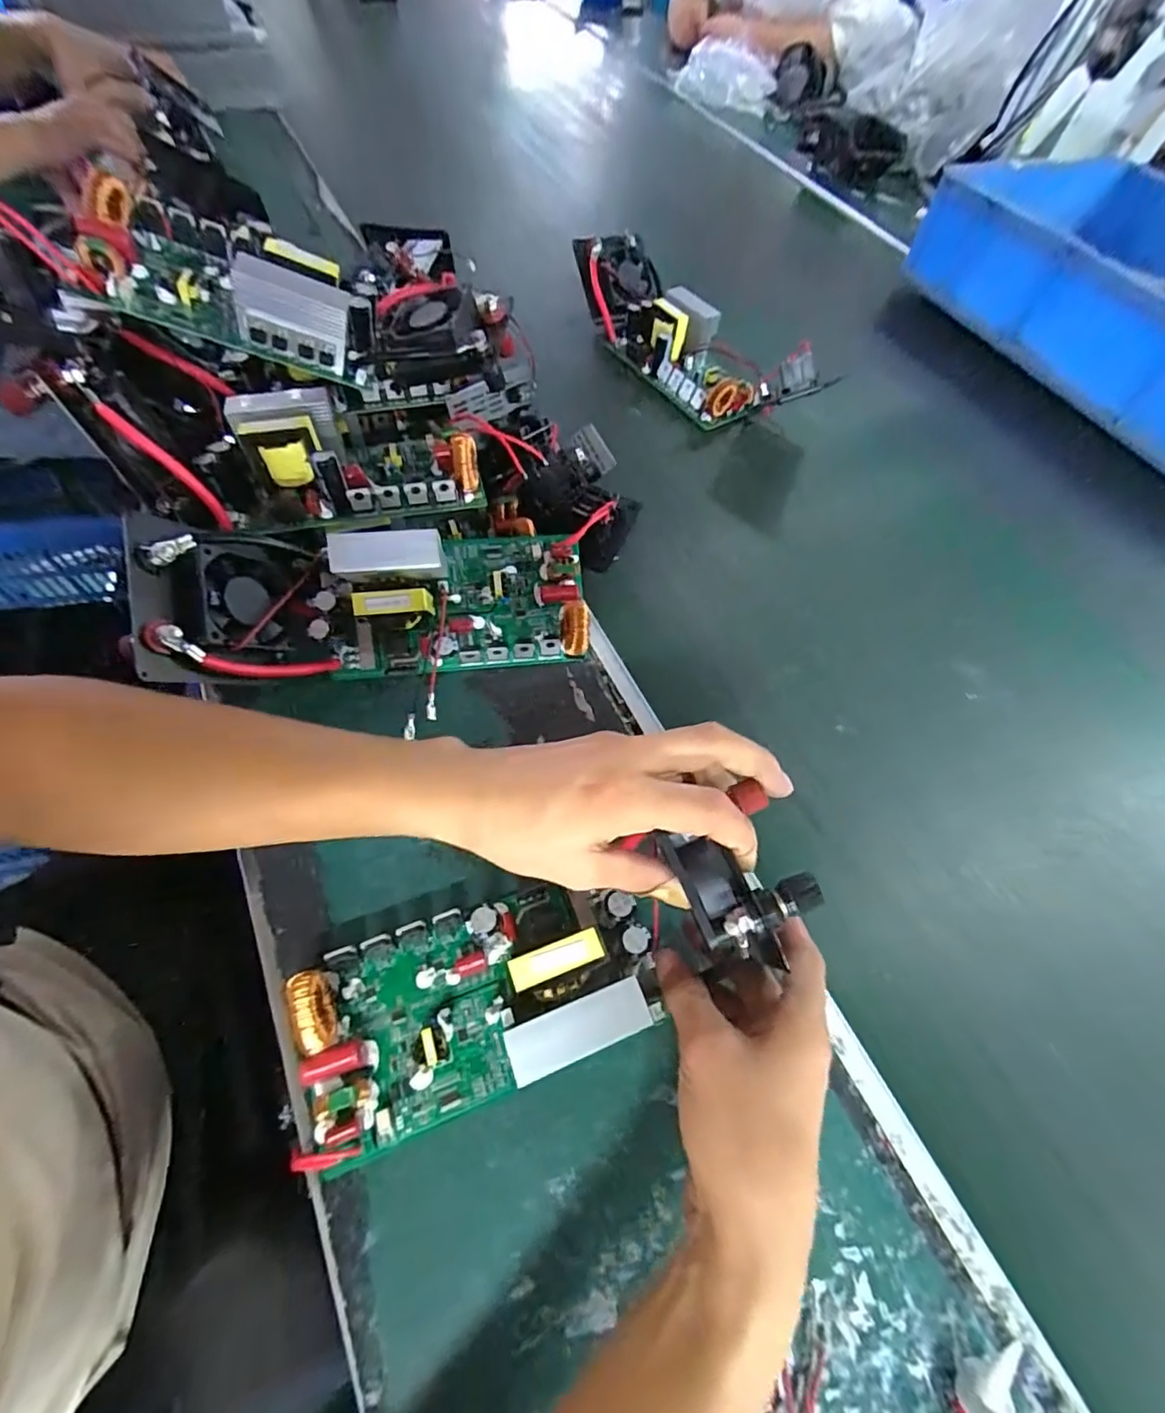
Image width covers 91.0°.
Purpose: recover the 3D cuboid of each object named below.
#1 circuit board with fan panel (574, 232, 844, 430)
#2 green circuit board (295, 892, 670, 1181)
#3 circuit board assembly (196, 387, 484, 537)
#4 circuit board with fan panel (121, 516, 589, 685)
[{"bbox_3d":[0.113,-0.412,0.634,0.103,0.074,0.306,-27,66,-20],"label":"circuit board with fan panel"},{"bbox_3d":[-0.056,0.151,0.298,0.191,0.056,0.097,-17,63,-13],"label":"green circuit board"},{"bbox_3d":[-0.177,-0.193,0.430,0.186,0.050,0.126,-9,61,-12],"label":"circuit board assembly"},{"bbox_3d":[-0.137,-0.075,0.391,0.278,0.090,0.103,-4,89,-25],"label":"circuit board with fan panel"}]

